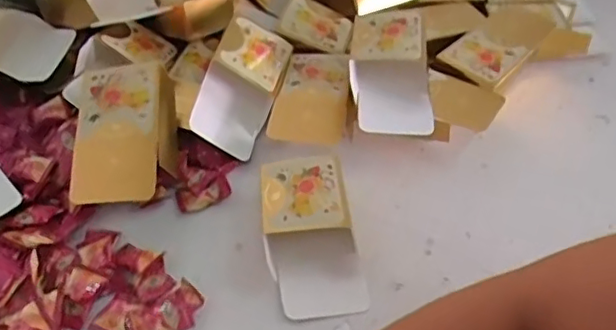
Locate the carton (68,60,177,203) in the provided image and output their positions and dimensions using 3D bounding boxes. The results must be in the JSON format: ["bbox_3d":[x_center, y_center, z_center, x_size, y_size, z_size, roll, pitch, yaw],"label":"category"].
[{"bbox_3d":[-0.159,-0.026,0.518,0.080,0.057,0.128,-8,45,-4],"label":"carton"}]

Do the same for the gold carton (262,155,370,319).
[{"bbox_3d":[0.002,0.055,0.496,0.072,0.041,0.130,-8,45,-5],"label":"gold carton"}]

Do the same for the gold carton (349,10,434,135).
[{"bbox_3d":[0.077,-0.089,0.568,0.073,0.052,0.125,-3,45,1],"label":"gold carton"}]

